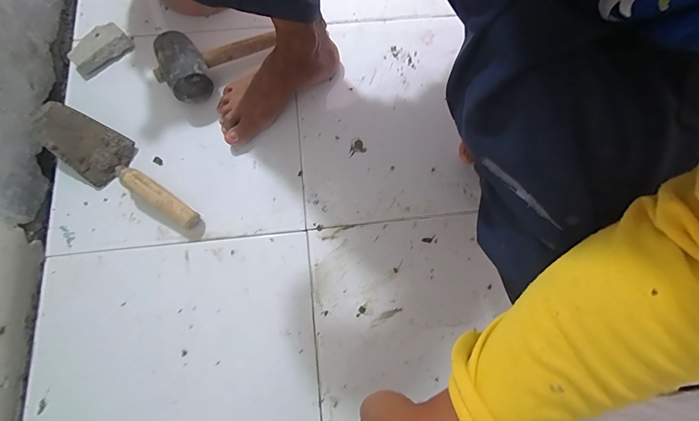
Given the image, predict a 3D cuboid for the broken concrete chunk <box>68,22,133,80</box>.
[{"bbox_3d":[-0.452,-0.289,0.596,0.105,0.029,0.057,-43,80,-12],"label":"broken concrete chunk"}]

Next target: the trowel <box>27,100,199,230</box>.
[{"bbox_3d":[-0.362,-0.066,0.527,0.294,0.057,0.090,30,76,6],"label":"trowel"}]

